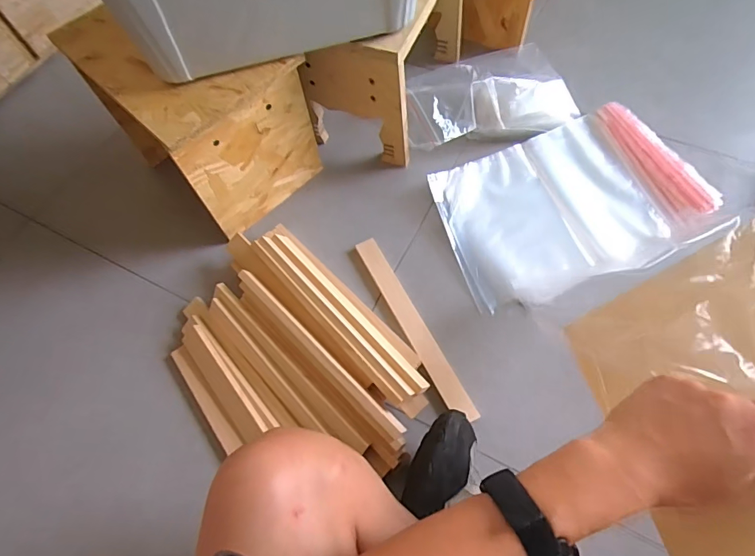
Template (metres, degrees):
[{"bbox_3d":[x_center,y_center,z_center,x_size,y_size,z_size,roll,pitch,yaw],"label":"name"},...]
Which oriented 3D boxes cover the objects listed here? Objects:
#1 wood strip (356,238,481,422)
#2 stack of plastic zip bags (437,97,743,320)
[{"bbox_3d":[0.048,0.062,0.621,0.032,0.013,0.295,-26,65,-9],"label":"wood strip"},{"bbox_3d":[0.291,-0.117,0.685,0.378,0.034,0.262,-20,64,-6],"label":"stack of plastic zip bags"}]

